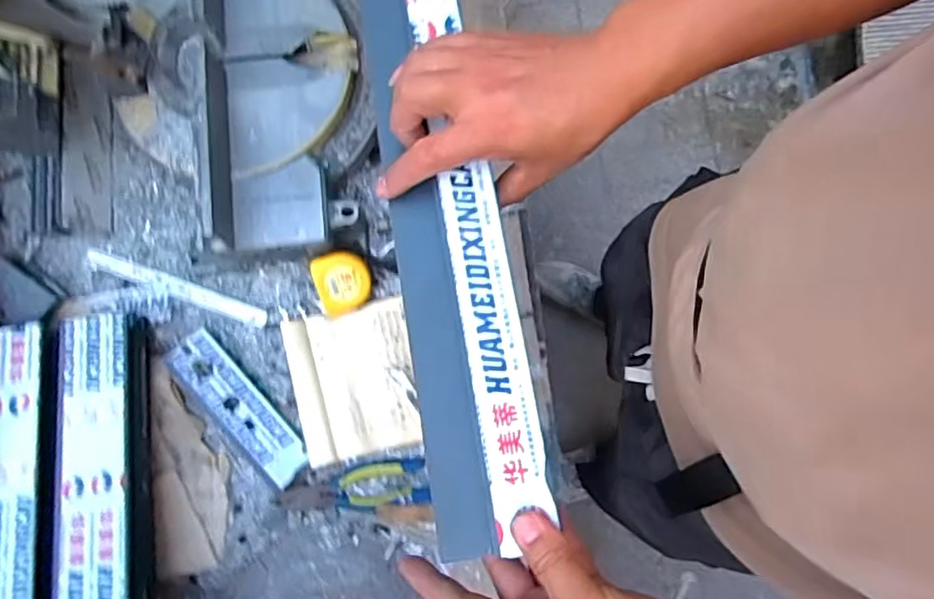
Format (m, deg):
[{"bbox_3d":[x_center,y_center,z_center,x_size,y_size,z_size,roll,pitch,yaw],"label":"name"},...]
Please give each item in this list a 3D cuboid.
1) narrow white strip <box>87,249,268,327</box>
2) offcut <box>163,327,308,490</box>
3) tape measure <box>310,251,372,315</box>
[{"bbox_3d":[-0.366,-0.015,0.766,0.236,0.004,0.023,19,83,0],"label":"narrow white strip"},{"bbox_3d":[-0.275,0.130,0.731,0.059,0.026,0.208,-42,82,-6],"label":"offcut"},{"bbox_3d":[-0.151,-0.023,0.735,0.069,0.043,0.070,-17,80,-2],"label":"tape measure"}]

